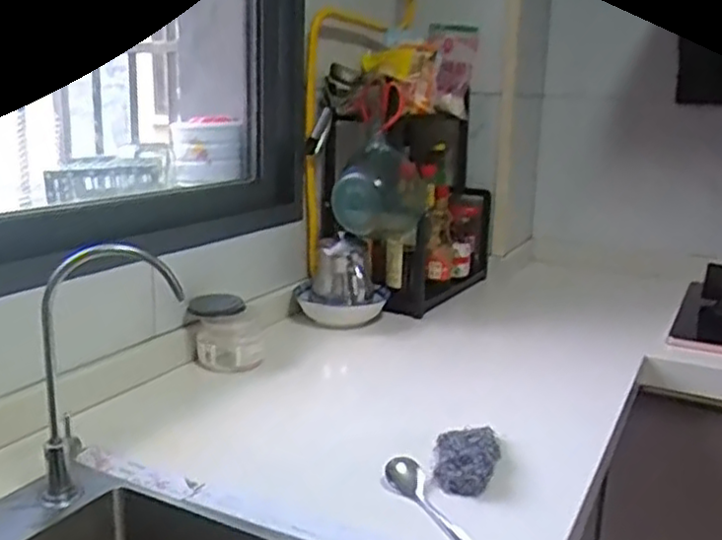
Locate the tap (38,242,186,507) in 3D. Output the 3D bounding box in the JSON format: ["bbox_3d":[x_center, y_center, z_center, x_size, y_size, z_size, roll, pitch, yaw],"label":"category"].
[{"bbox_3d":[-0.247,0.101,0.712,0.133,0.253,0.048,-3,14,-21],"label":"tap"}]

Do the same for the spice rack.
[{"bbox_3d":[0.089,-0.203,1.385,0.232,0.493,0.430,8,14,23],"label":"spice rack"}]

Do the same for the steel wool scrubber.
[{"bbox_3d":[0.115,0.204,0.779,0.066,0.033,0.103,4,13,9],"label":"steel wool scrubber"}]

